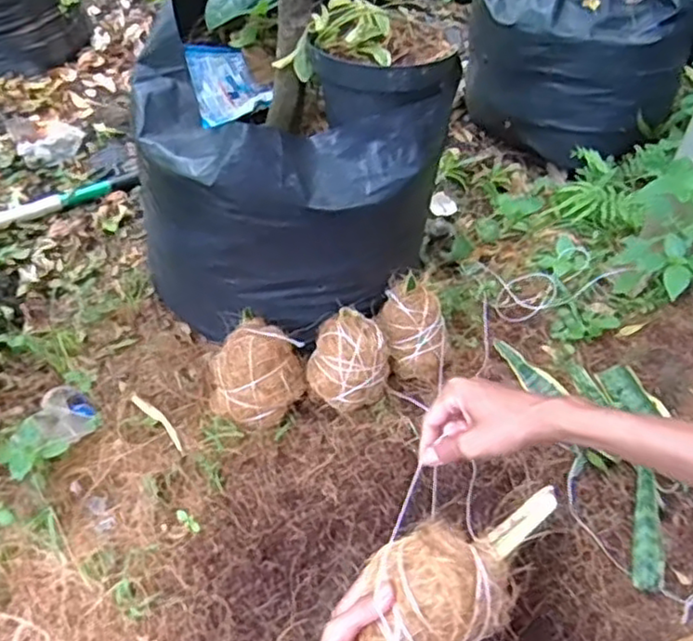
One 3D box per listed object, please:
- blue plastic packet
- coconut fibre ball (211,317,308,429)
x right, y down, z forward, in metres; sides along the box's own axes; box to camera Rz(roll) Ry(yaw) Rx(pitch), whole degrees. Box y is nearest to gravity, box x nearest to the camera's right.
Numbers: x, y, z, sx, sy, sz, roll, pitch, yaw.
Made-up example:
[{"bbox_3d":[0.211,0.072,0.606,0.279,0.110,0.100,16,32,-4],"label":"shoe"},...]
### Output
[{"bbox_3d":[-0.130,-0.262,0.753,0.083,0.042,0.123,-14,56,-11],"label":"blue plastic packet"},{"bbox_3d":[-0.092,0.062,0.729,0.085,0.083,0.087,1,54,-1],"label":"coconut fibre ball"}]

